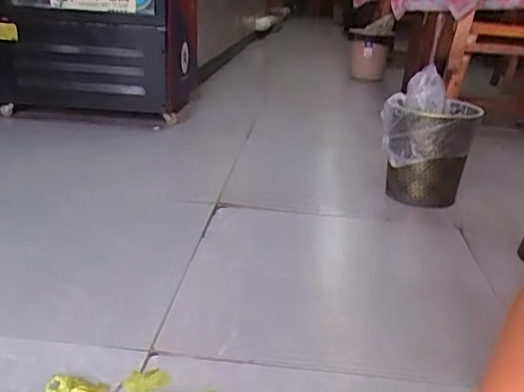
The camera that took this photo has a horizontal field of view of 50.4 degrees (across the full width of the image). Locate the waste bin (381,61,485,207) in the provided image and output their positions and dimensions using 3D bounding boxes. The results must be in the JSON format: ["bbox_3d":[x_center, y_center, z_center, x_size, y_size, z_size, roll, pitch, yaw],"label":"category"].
[{"bbox_3d":[0.448,-0.142,1.532,0.240,0.325,0.234,10,22,14],"label":"waste bin"}]

